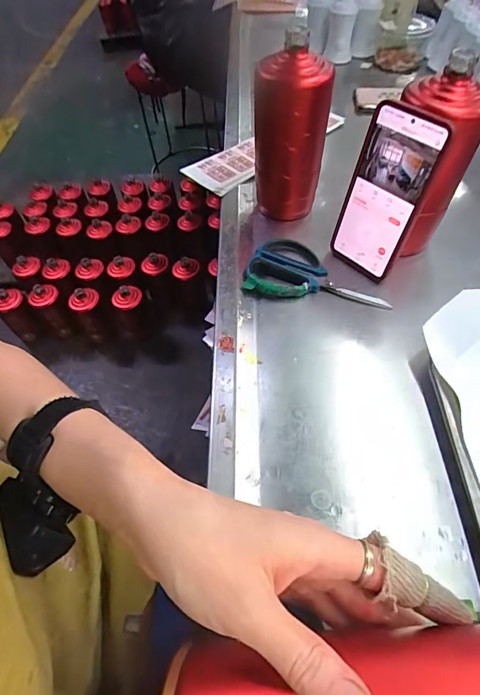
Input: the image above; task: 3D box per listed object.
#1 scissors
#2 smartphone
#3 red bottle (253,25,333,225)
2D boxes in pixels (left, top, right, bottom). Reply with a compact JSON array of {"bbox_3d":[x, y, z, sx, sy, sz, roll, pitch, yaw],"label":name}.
[{"bbox_3d":[0.089,-0.087,0.467,0.159,0.010,0.086,10,56,10],"label":"scissors"},{"bbox_3d":[0.147,-0.158,0.427,0.013,0.165,0.081,-24,55,-32],"label":"smartphone"},{"bbox_3d":[0.058,-0.245,0.476,0.080,0.172,0.068,5,55,7],"label":"red bottle"}]

